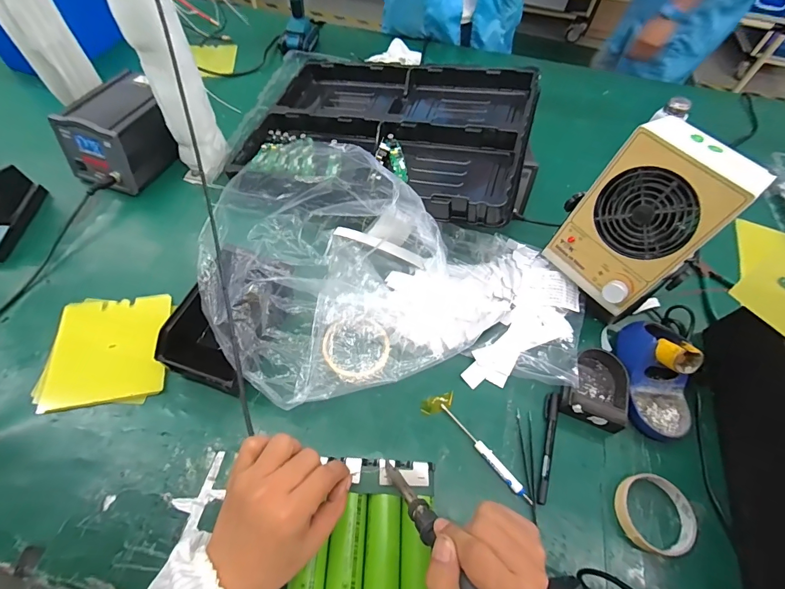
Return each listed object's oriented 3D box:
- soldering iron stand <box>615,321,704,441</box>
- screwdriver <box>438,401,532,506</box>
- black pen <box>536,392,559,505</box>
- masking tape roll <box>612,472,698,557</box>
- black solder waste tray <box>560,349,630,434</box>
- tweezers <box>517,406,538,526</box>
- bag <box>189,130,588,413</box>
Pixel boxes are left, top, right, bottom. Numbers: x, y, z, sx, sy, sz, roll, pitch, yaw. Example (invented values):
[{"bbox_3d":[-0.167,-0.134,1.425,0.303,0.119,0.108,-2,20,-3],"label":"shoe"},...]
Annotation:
[{"bbox_3d":[0.366,0.106,0.504,0.084,0.082,0.155,10,59,1],"label":"soldering iron stand"},{"bbox_3d":[0.114,0.194,0.467,0.014,0.011,0.146,-35,68,-22],"label":"screwdriver"},{"bbox_3d":[0.199,0.191,0.481,0.015,0.011,0.139,17,60,5],"label":"black pen"},{"bbox_3d":[0.306,0.255,0.443,0.082,0.022,0.082,2,59,-3],"label":"masking tape roll"},{"bbox_3d":[0.280,0.118,0.514,0.078,0.032,0.111,22,60,8],"label":"black solder waste tray"},{"bbox_3d":[0.171,0.208,0.468,0.019,0.005,0.128,5,59,-1],"label":"tweezers"},{"bbox_3d":[0.017,0.003,0.512,0.514,0.114,0.316,9,59,1],"label":"bag"}]

